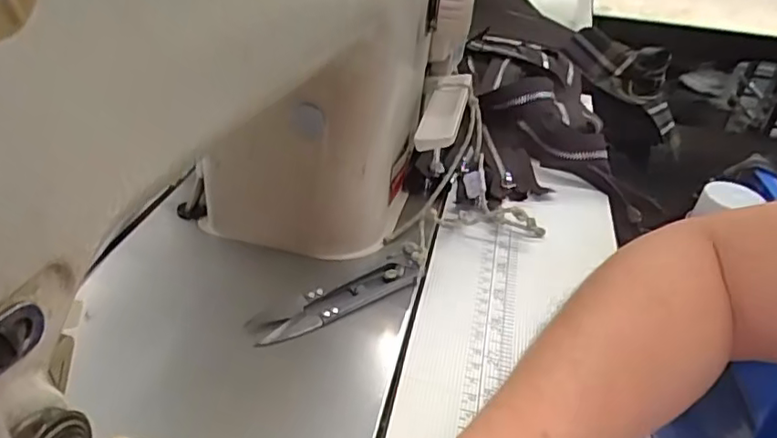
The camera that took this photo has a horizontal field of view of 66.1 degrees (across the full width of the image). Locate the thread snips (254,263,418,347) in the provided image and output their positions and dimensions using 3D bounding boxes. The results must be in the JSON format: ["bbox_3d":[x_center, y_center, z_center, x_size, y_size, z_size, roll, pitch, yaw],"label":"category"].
[{"bbox_3d":[-0.027,0.042,0.325,0.094,0.010,0.022,-18,41,-33],"label":"thread snips"}]

